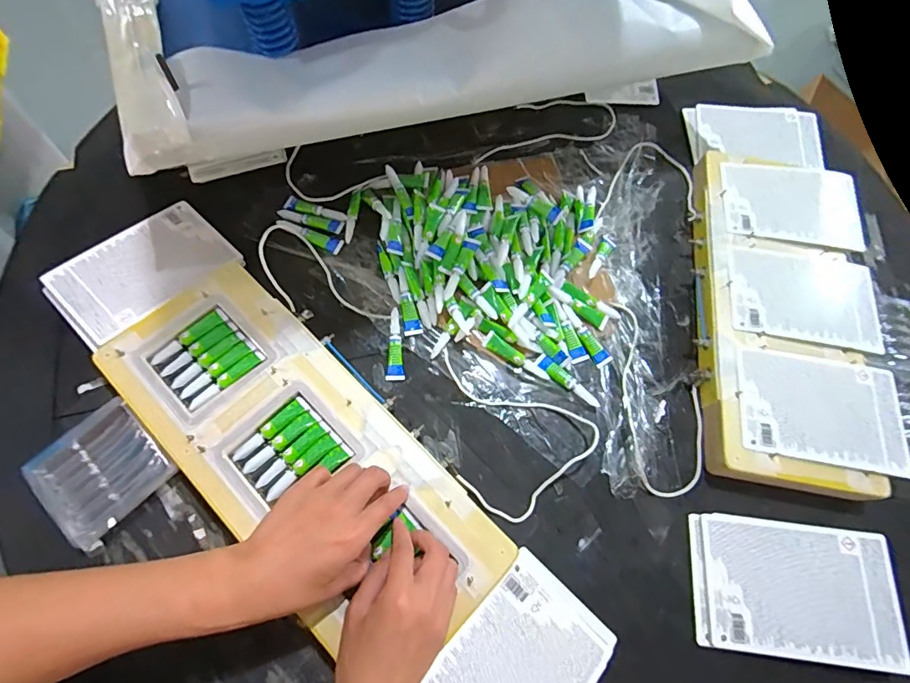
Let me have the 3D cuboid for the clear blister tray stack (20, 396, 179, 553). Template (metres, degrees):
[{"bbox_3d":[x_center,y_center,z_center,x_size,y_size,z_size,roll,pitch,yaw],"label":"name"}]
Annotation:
[{"bbox_3d":[-0.337,0.124,0.451,0.102,0.016,0.101,-42,74,-17],"label":"clear blister tray stack"}]

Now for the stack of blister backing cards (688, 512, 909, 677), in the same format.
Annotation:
[{"bbox_3d":[0.322,0.233,0.449,0.181,0.010,0.116,4,65,8],"label":"stack of blister backing cards"}]

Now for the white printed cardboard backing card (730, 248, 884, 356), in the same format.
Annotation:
[{"bbox_3d":[0.410,-0.048,0.553,0.183,0.011,0.123,9,67,1],"label":"white printed cardboard backing card"}]

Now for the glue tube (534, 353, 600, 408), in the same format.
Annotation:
[{"bbox_3d":[0.126,0.045,0.528,0.081,0.009,0.016,38,68,12],"label":"glue tube"}]

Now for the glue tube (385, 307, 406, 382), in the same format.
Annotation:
[{"bbox_3d":[-0.070,0.004,0.533,0.020,0.015,0.081,-4,67,-7],"label":"glue tube"}]

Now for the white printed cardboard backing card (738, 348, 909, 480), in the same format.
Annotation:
[{"bbox_3d":[0.387,0.072,0.497,0.172,0.010,0.114,10,67,3],"label":"white printed cardboard backing card"}]

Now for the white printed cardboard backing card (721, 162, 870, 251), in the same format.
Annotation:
[{"bbox_3d":[0.435,-0.175,0.609,0.175,0.010,0.124,6,67,2],"label":"white printed cardboard backing card"}]

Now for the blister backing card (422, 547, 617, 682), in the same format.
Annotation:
[{"bbox_3d":[0.048,0.286,0.400,0.112,0.008,0.180,43,60,13],"label":"blister backing card"}]

